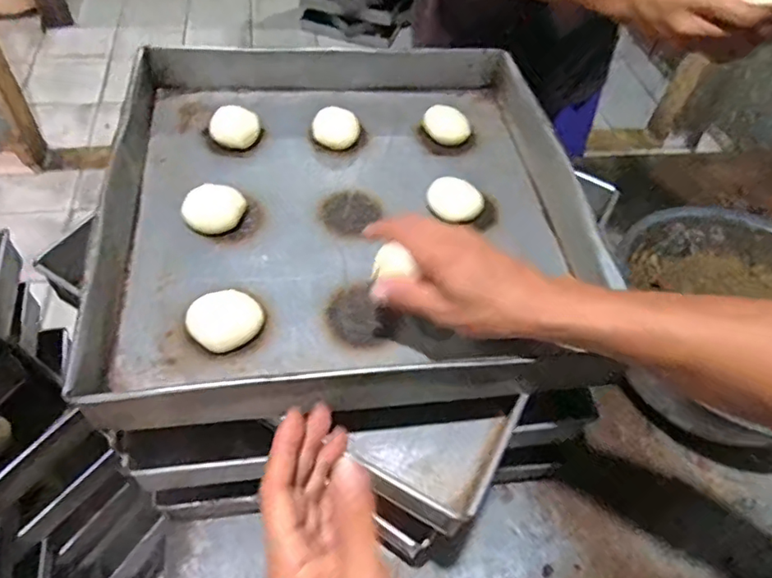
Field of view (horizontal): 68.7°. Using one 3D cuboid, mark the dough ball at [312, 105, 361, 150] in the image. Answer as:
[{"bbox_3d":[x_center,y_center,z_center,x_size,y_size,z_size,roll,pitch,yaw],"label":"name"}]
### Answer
[{"bbox_3d":[-0.059,-0.193,0.673,0.054,0.028,0.044,2,51,-4],"label":"dough ball"}]

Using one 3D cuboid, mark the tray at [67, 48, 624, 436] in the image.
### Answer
[{"bbox_3d":[-0.036,-0.111,0.604,0.464,0.059,0.520,-2,52,-8],"label":"tray"}]

